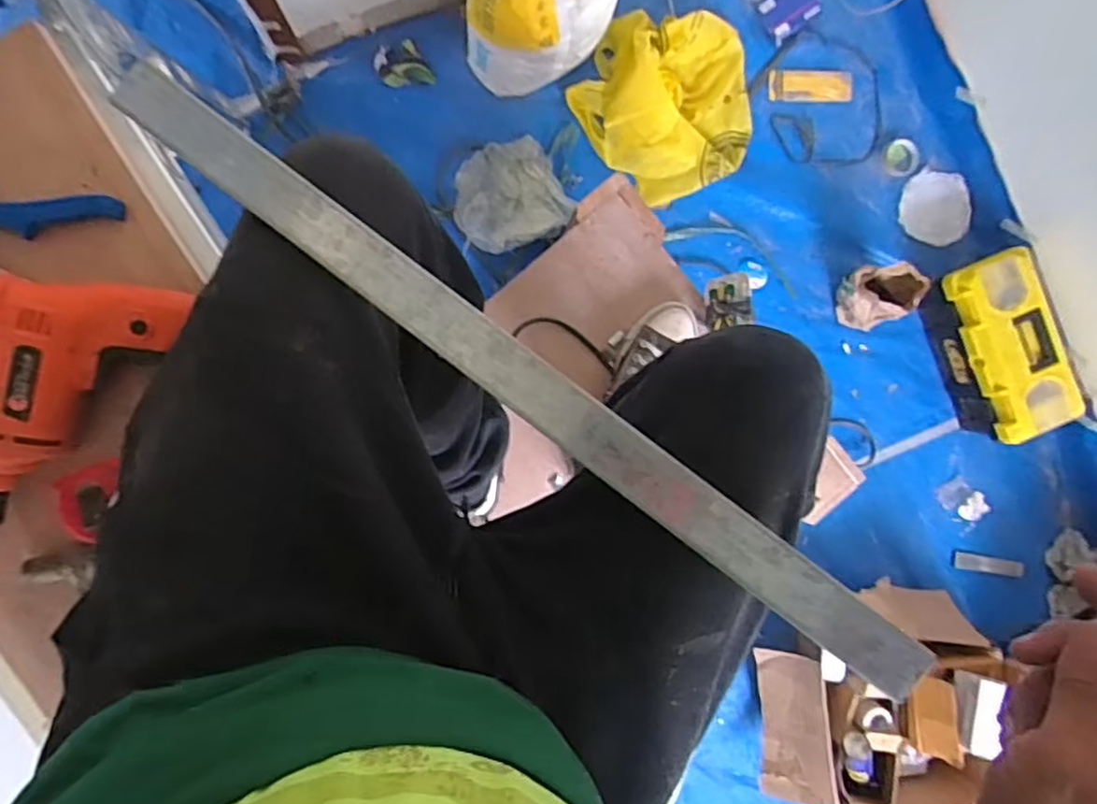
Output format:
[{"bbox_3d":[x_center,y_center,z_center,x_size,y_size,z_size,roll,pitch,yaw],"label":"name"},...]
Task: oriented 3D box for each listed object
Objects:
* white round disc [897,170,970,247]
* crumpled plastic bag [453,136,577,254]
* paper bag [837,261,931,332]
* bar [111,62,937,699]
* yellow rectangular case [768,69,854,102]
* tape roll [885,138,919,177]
[{"bbox_3d":[0.923,-0.462,1.619,0.154,0.017,0.169,2,99,10],"label":"white round disc"},{"bbox_3d":[-0.092,-0.459,1.509,0.244,0.059,0.240,-26,93,-5],"label":"crumpled plastic bag"},{"bbox_3d":[0.727,-0.232,1.509,0.116,0.191,0.129,-5,92,-6],"label":"paper bag"},{"bbox_3d":[-0.028,-0.020,0.428,0.618,0.007,0.036,37,92,3],"label":"bar"},{"bbox_3d":[0.620,-0.746,1.595,0.213,0.014,0.076,-4,94,-9],"label":"yellow rectangular case"},{"bbox_3d":[0.830,-0.574,1.590,0.080,0.016,0.087,-1,94,-9],"label":"tape roll"}]

